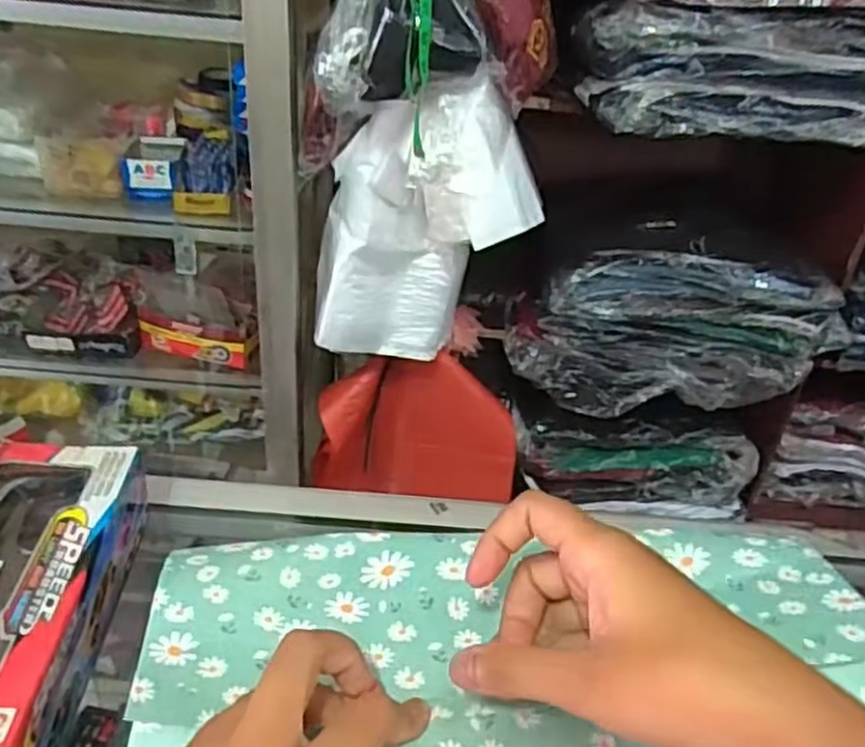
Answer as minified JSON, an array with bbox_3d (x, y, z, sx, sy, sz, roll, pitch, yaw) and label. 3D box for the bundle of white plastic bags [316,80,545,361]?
[{"bbox_3d":[-0.014,-0.157,0.867,0.223,0.324,0.121,2,35,-7],"label":"bundle of white plastic bags"}]

